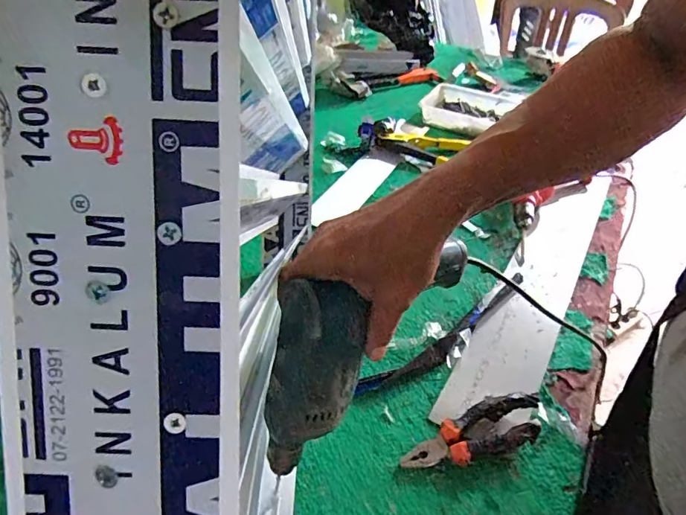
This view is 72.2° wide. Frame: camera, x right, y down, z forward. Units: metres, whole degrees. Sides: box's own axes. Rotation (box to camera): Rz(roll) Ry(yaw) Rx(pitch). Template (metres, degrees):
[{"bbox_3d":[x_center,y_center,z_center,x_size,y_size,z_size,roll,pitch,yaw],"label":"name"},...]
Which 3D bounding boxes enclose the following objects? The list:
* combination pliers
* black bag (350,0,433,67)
[{"bbox_3d":[0.147,0.195,0.528,0.166,0.031,0.058,-8,42,-10],"label":"combination pliers"},{"bbox_3d":[0.153,-0.802,1.509,0.408,0.131,0.169,49,47,-12],"label":"black bag"}]

